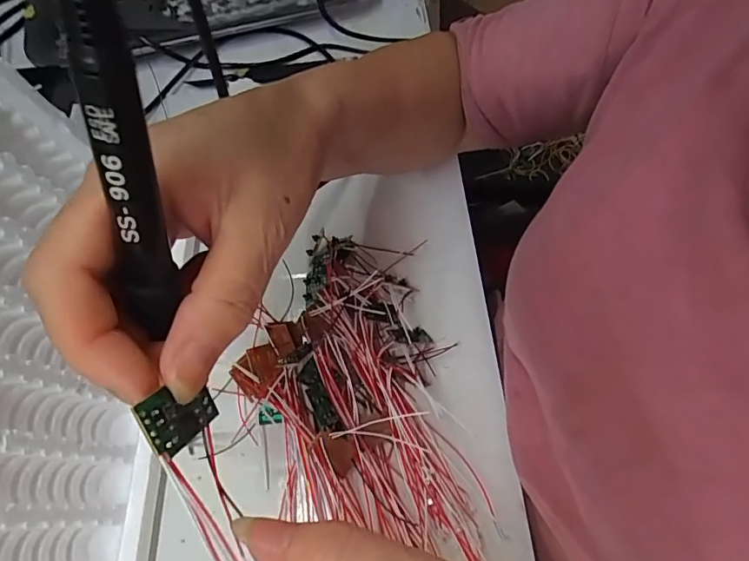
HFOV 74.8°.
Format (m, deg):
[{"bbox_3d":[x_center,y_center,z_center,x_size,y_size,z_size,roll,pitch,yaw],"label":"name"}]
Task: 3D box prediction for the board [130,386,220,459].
[{"bbox_3d":[-0.058,0.039,0.148,0.004,0.028,0.018,-21,95,19],"label":"board"}]

